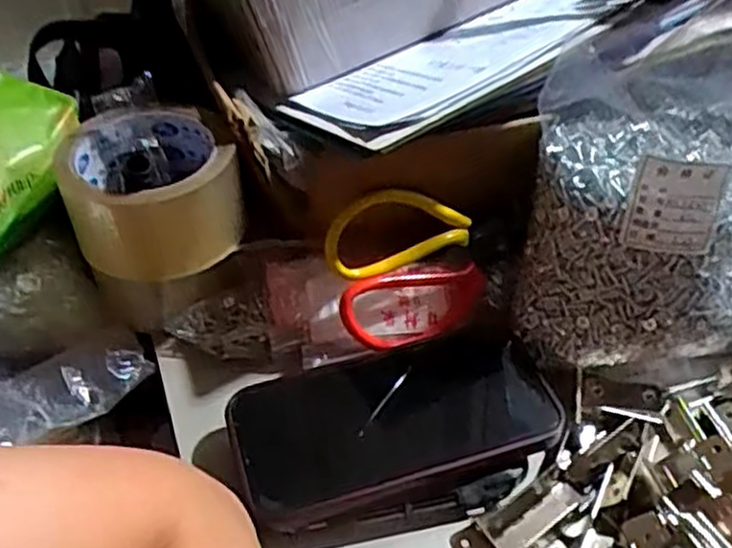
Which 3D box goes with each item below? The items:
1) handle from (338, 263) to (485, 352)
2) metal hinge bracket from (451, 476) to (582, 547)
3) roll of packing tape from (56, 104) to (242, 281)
[{"bbox_3d":[0.028,0.018,0.428,0.090,0.040,0.015,-12,8,-23],"label":"handle"},{"bbox_3d":[0.078,0.124,0.355,0.065,0.014,0.039,-22,48,-20],"label":"metal hinge bracket"},{"bbox_3d":[-0.117,-0.046,0.420,0.089,0.064,0.074,-4,43,-4],"label":"roll of packing tape"}]

